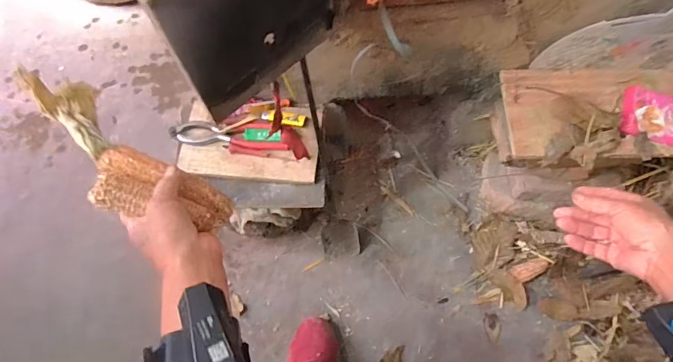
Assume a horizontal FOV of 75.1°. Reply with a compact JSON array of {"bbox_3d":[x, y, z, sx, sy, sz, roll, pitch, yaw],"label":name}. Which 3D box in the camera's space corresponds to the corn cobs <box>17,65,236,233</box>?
[{"bbox_3d":[-0.231,-0.029,0.448,0.271,0.053,0.084,37,70,12],"label":"corn cobs"}]

